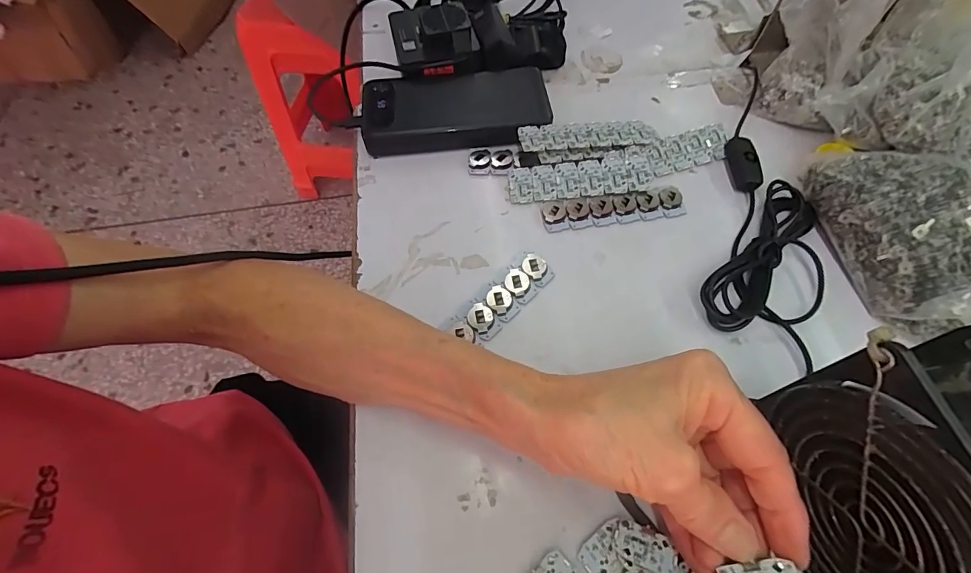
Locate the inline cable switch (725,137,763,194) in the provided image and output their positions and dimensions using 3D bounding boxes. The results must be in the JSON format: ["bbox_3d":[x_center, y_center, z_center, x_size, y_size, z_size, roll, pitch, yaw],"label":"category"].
[{"bbox_3d":[0.201,-0.096,0.341,0.018,0.020,0.047,4,61,3],"label":"inline cable switch"}]

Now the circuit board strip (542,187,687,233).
[{"bbox_3d":[0.097,-0.058,0.331,0.107,0.006,0.025,-8,61,-4],"label":"circuit board strip"}]

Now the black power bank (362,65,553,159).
[{"bbox_3d":[-0.026,-0.147,0.370,0.149,0.028,0.069,-5,61,-2],"label":"black power bank"}]

